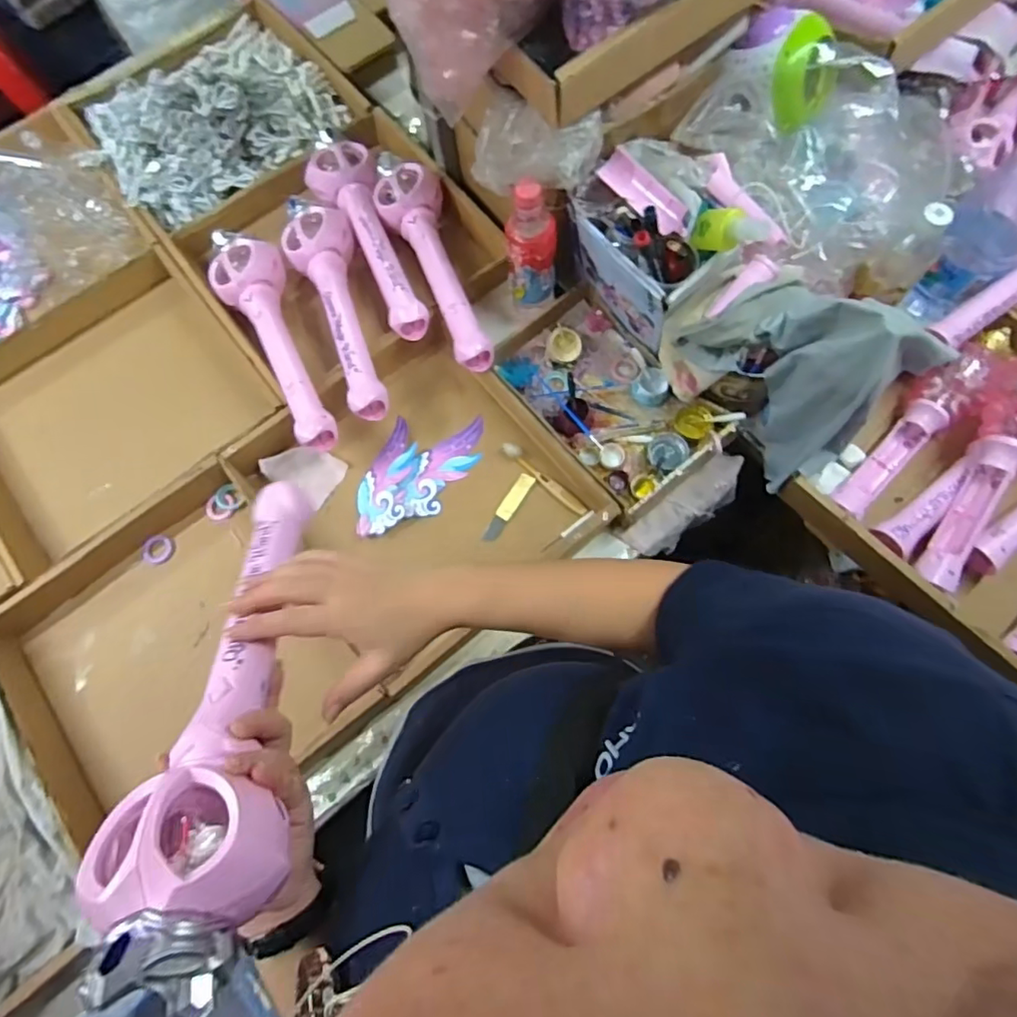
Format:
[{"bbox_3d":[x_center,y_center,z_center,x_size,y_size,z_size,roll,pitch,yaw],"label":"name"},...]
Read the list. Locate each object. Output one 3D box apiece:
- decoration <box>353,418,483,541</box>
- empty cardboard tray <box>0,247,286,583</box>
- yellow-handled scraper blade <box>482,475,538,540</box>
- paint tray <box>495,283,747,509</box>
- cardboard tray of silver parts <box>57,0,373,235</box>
[{"bbox_3d":[-0.122,-0.046,0.767,0.123,0.012,0.199,24,76,9],"label":"decoration"},{"bbox_3d":[-0.552,-0.137,0.822,0.384,0.083,0.338,-39,76,-9],"label":"empty cardboard tray"},{"bbox_3d":[-0.001,-0.001,0.751,0.022,0.007,0.102,33,77,11],"label":"yellow-handled scraper blade"},{"bbox_3d":[0.130,-0.151,0.774,0.187,0.050,0.294,-37,76,-8],"label":"paint tray"},{"bbox_3d":[-0.475,-0.645,0.897,0.375,0.104,0.404,-40,76,-9],"label":"cardboard tray of silver parts"}]

